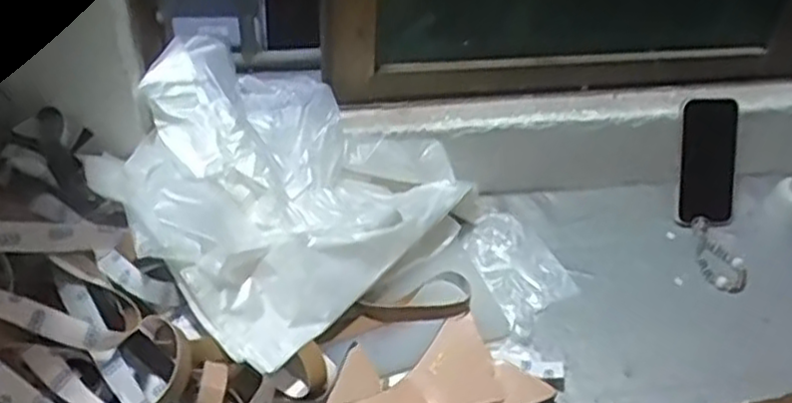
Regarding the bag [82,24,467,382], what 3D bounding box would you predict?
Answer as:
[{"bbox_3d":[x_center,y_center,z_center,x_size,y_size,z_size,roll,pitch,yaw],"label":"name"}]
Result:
[{"bbox_3d":[-0.132,-0.023,0.820,0.311,0.166,0.348,29,50,24],"label":"bag"}]

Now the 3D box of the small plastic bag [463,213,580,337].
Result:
[{"bbox_3d":[0.141,0.073,0.879,0.111,0.013,0.160,-20,50,-22],"label":"small plastic bag"}]

